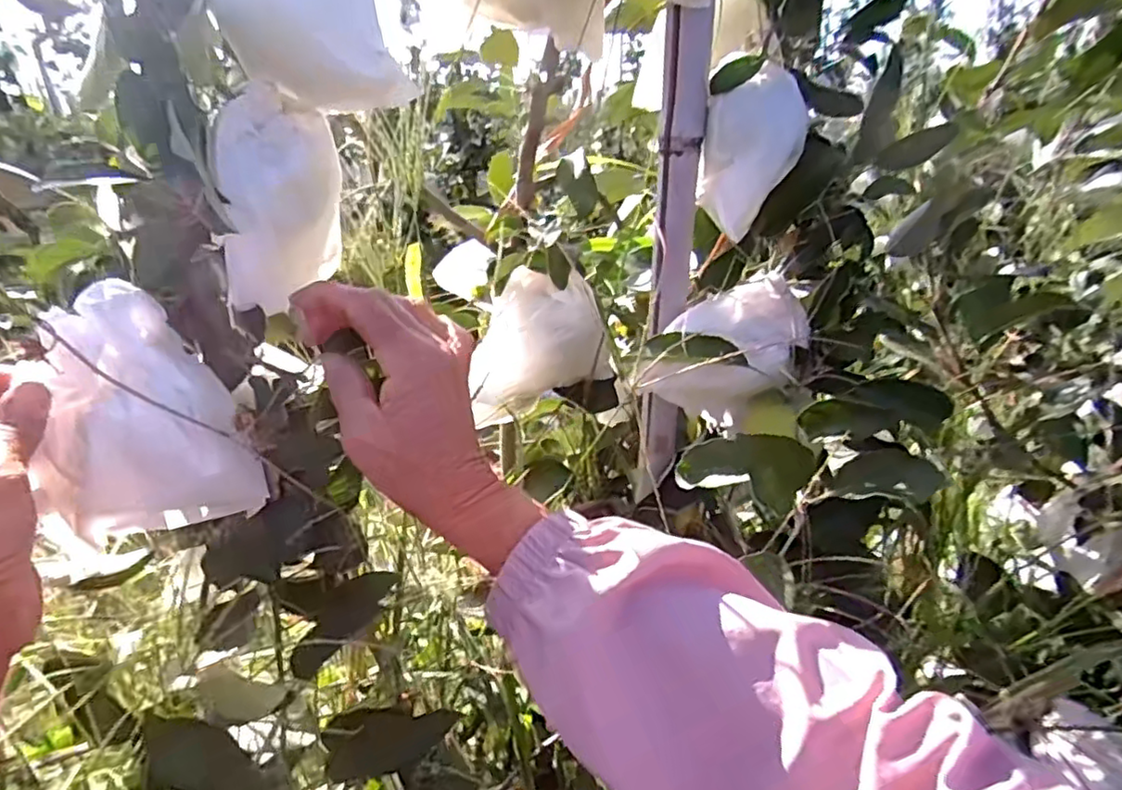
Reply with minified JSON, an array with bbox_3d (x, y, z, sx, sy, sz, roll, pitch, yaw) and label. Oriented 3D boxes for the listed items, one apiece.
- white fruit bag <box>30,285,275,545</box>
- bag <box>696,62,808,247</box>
[{"bbox_3d":[-0.215,0.016,0.332,0.092,0.136,0.048,-16,30,-31],"label":"white fruit bag"},{"bbox_3d":[0.125,-0.162,0.432,0.058,0.091,0.052,-12,29,-25],"label":"bag"}]

